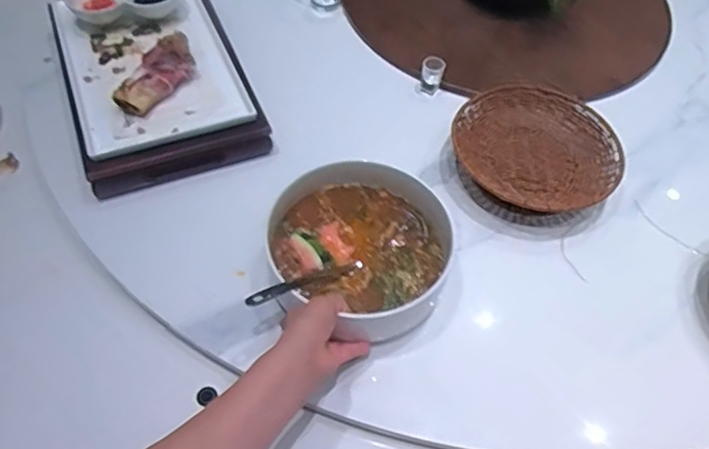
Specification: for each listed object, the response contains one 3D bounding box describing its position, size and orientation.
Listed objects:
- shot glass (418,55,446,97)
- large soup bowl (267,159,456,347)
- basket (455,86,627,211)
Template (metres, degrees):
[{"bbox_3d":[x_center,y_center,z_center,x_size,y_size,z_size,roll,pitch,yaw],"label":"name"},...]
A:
[{"bbox_3d":[0.127,-0.244,0.997,0.035,0.059,0.034,12,56,5],"label":"shot glass"},{"bbox_3d":[0.017,0.018,0.768,0.221,0.083,0.242,2,56,-2],"label":"large soup bowl"},{"bbox_3d":[0.266,-0.103,0.905,0.228,0.062,0.232,-35,66,-21],"label":"basket"}]

